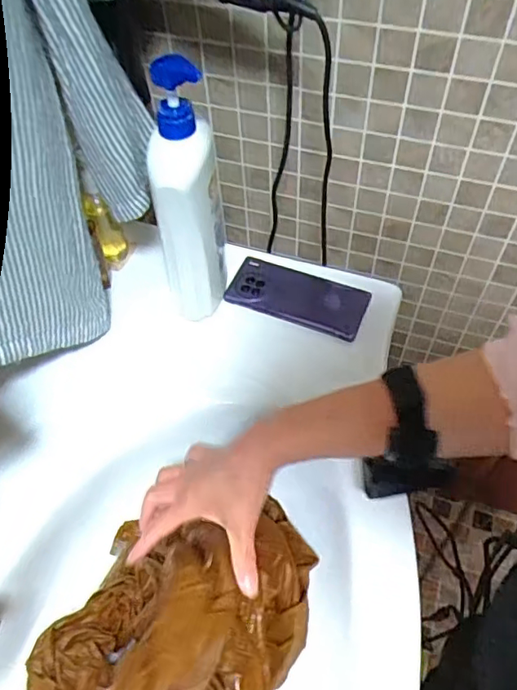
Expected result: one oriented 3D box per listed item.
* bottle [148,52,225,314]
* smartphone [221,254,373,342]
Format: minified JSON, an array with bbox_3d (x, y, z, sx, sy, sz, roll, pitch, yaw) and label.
[{"bbox_3d":[-0.074,-0.139,0.558,0.070,0.271,0.081,-9,57,-3],"label":"bottle"},{"bbox_3d":[0.047,-0.060,0.662,0.166,0.016,0.081,21,60,16],"label":"smartphone"}]

